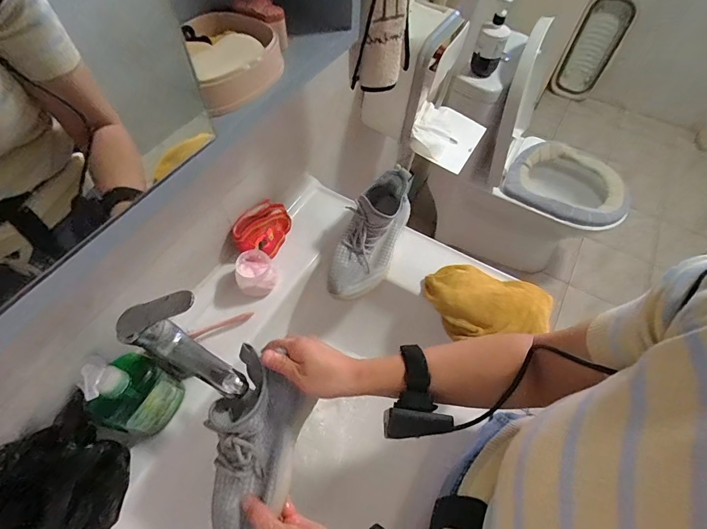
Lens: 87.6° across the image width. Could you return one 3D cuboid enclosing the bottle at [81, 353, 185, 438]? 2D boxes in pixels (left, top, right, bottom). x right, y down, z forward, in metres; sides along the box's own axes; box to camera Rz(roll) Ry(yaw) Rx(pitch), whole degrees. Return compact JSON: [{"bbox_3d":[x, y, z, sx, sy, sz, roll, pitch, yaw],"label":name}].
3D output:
[{"bbox_3d":[-0.261,0.152,0.435,0.045,0.155,0.082,20,59,9],"label":"bottle"}]

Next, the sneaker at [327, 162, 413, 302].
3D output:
[{"bbox_3d":[0.033,-0.054,0.624,0.090,0.096,0.231,23,60,12],"label":"sneaker"}]

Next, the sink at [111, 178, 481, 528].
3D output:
[{"bbox_3d":[-0.093,0.258,0.555,0.458,0.148,0.790,29,61,14],"label":"sink"}]

